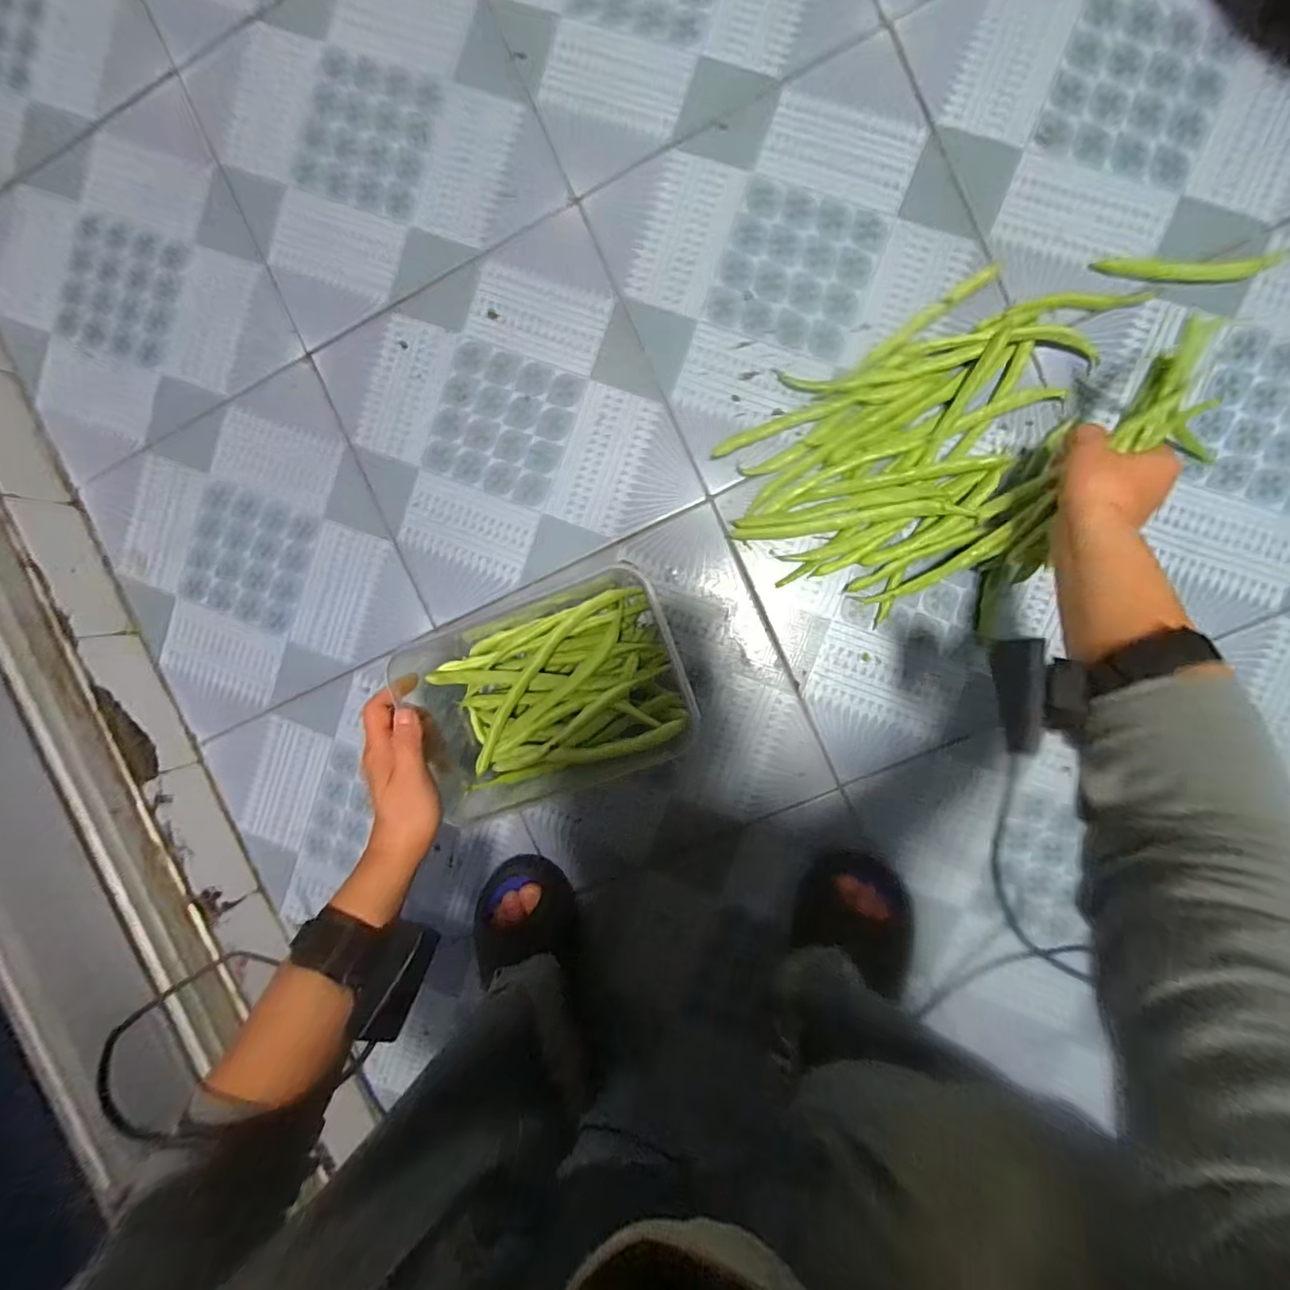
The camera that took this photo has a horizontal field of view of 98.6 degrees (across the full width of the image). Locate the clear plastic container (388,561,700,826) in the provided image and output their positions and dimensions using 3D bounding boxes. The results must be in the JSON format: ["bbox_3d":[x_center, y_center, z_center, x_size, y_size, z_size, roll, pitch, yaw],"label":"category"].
[{"bbox_3d":[-0.094,0.041,0.487,0.260,0.124,0.174,-20,92,7],"label":"clear plastic container"}]

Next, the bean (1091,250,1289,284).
[{"bbox_3d":[0.457,-0.317,0.470,0.142,0.009,0.021,3,94,6],"label":"bean"}]

